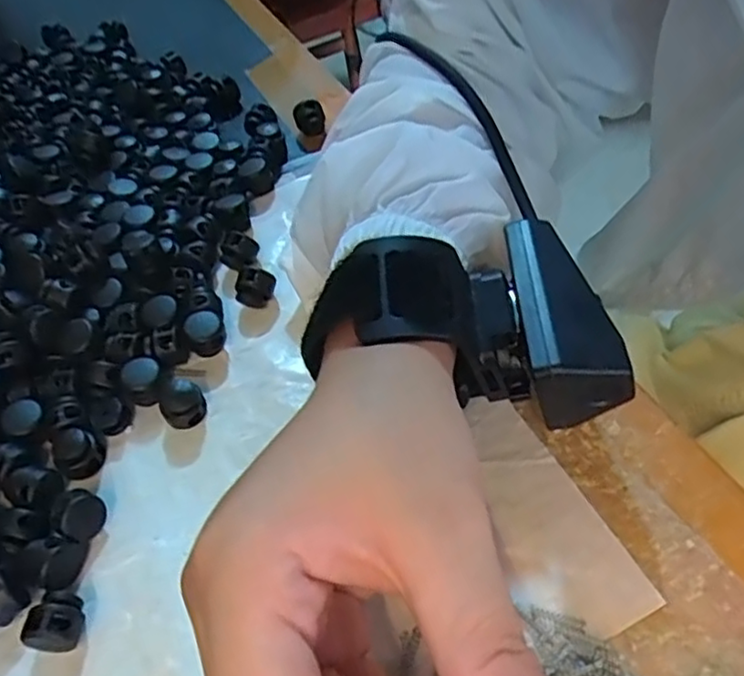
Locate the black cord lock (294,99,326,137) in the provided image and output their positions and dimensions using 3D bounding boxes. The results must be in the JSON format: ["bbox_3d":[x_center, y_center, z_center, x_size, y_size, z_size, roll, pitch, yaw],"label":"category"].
[{"bbox_3d":[-0.035,-0.124,0.376,0.016,0.018,0.016,-14,50,-3],"label":"black cord lock"}]

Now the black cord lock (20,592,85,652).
[{"bbox_3d":[-0.101,0.091,0.213,0.017,0.016,0.015,-10,50,1],"label":"black cord lock"}]

